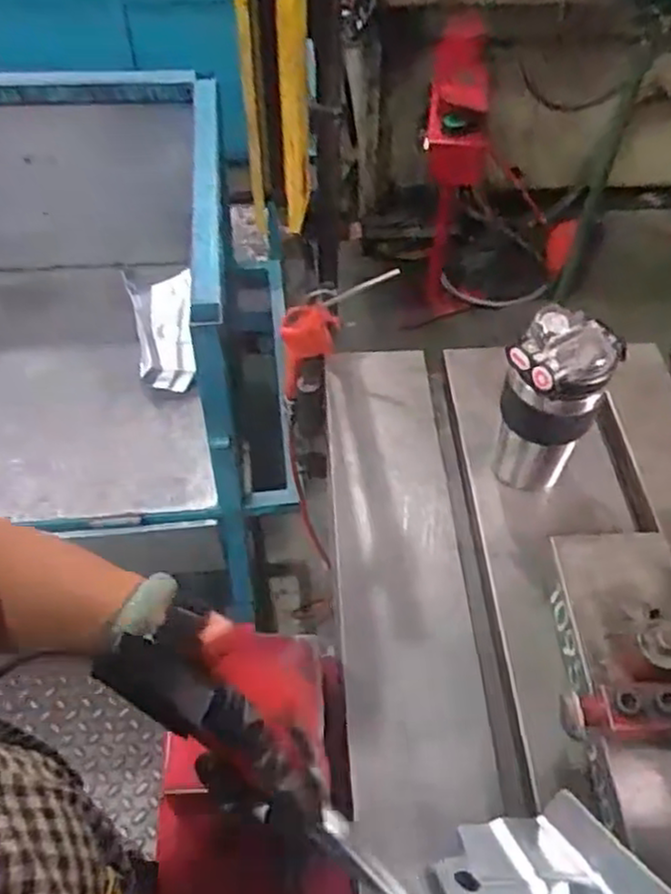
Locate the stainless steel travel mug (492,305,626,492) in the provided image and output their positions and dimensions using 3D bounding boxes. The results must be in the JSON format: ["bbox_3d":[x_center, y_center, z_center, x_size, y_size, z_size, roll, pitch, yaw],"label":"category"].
[{"bbox_3d":[0.194,-0.037,0.662,0.082,0.192,0.072,24,55,16],"label":"stainless steel travel mug"}]

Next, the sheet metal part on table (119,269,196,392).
[{"bbox_3d":[-0.301,-0.203,1.256,0.103,0.056,0.205,-5,88,-6],"label":"sheet metal part on table"}]

